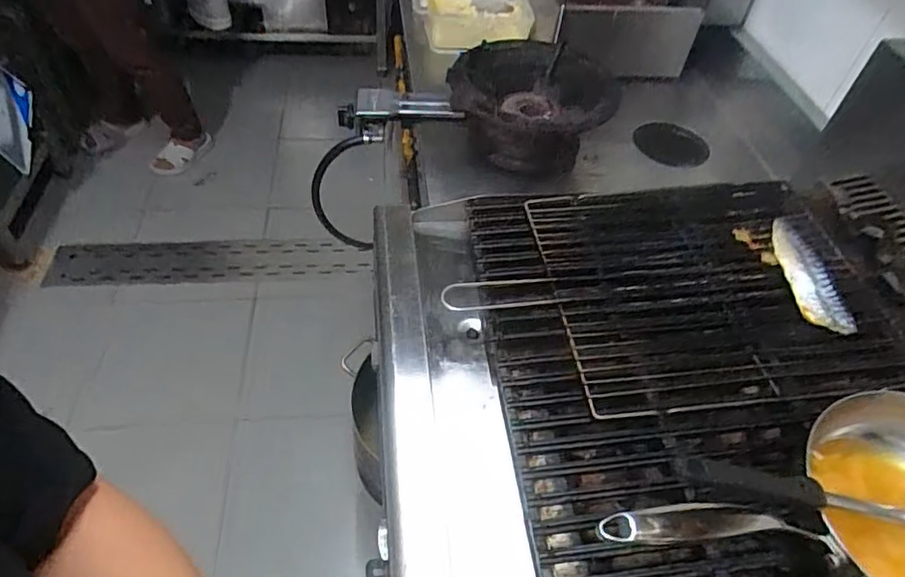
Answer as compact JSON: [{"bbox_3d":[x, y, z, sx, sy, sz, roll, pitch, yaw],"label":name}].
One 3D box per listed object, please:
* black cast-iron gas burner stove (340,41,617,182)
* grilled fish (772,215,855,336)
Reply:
[{"bbox_3d":[0.056,-0.367,1.161,0.515,0.156,0.277,5,49,0],"label":"black cast-iron gas burner stove"},{"bbox_3d":[0.431,-0.024,0.707,0.065,0.017,0.182,6,49,1],"label":"grilled fish"}]

